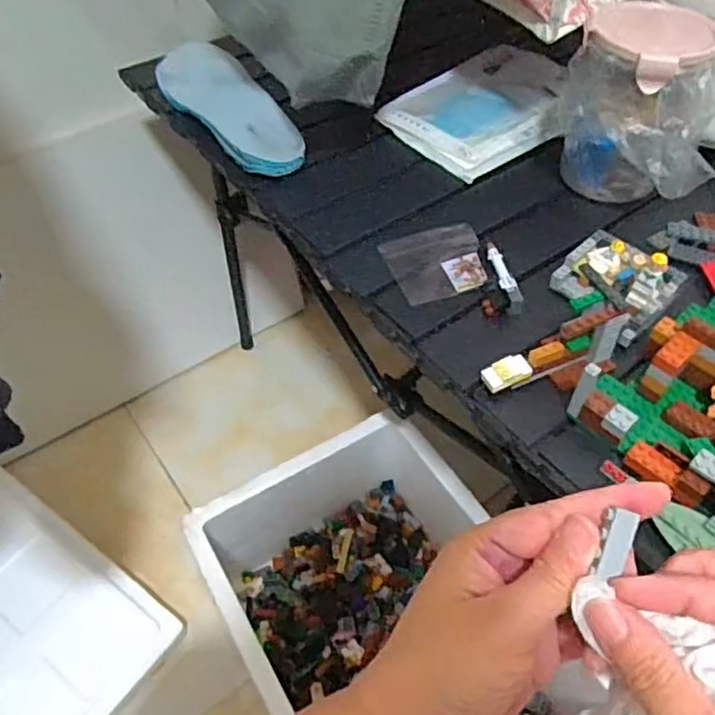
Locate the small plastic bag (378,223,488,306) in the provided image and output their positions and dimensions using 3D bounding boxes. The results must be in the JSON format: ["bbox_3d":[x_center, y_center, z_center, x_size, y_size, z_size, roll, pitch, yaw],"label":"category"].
[{"bbox_3d":[0.069,-0.082,0.554,0.082,0.006,0.078,-15,51,-11],"label":"small plastic bag"}]

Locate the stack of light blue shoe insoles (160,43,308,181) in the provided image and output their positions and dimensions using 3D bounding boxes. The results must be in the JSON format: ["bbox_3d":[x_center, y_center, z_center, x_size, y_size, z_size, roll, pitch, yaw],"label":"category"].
[{"bbox_3d":[-0.143,-0.273,0.698,0.091,0.012,0.287,-24,53,-18],"label":"stack of light blue shoe insoles"}]

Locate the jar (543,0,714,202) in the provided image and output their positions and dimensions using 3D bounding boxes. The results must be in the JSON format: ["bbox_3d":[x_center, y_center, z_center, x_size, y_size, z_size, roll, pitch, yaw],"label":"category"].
[{"bbox_3d":[0.244,-0.214,0.570,0.134,0.131,0.131,0,49,0],"label":"jar"}]

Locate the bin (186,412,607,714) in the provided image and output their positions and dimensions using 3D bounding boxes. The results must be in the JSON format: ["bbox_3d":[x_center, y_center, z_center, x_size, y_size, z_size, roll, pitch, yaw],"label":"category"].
[{"bbox_3d":[0.030,0.293,0.725,0.295,0.187,0.444,-24,53,-19],"label":"bin"}]

